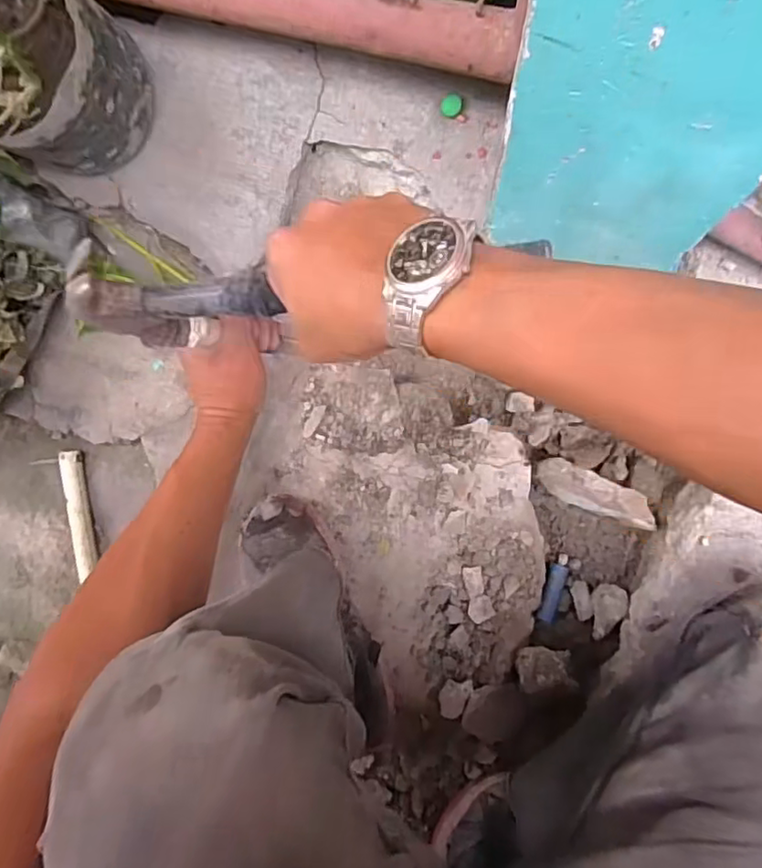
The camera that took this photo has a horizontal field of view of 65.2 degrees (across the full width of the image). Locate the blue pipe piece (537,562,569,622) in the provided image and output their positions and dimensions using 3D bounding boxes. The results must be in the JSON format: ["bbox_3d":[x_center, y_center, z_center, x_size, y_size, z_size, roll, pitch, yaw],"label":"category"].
[{"bbox_3d":[0.200,0.185,0.697,0.021,0.020,0.067,18,83,6],"label":"blue pipe piece"}]

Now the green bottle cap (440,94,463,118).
[{"bbox_3d":[0.067,-0.309,0.560,0.020,0.012,0.017,4,82,5],"label":"green bottle cap"}]

